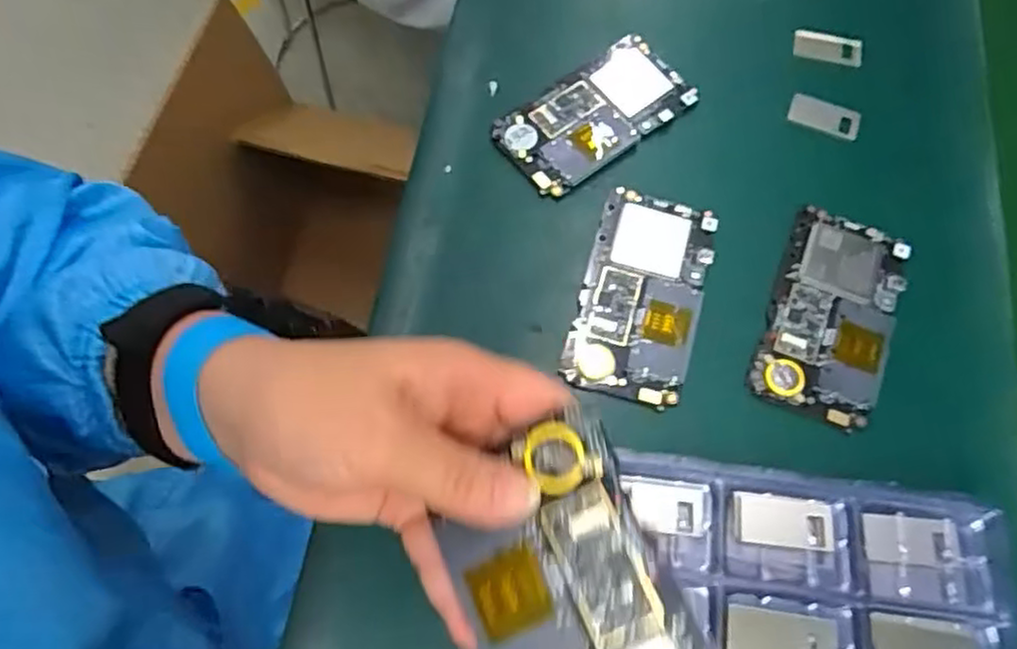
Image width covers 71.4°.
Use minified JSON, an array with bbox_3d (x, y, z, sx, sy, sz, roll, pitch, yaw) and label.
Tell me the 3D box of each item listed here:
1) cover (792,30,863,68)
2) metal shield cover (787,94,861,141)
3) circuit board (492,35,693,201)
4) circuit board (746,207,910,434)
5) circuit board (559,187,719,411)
[{"bbox_3d":[0.214,-0.184,0.472,0.045,0.005,0.022,14,69,2],"label":"cover"},{"bbox_3d":[0.203,-0.134,0.454,0.044,0.004,0.023,22,69,5],"label":"metal shield cover"},{"bbox_3d":[0.054,-0.133,0.449,0.125,0.010,0.067,-37,75,-16],"label":"circuit board"},{"bbox_3d":[0.182,-0.006,0.398,0.065,0.004,0.124,23,69,5],"label":"circuit board"},{"bbox_3d":[0.075,-0.017,0.401,0.066,0.006,0.123,16,69,3],"label":"circuit board"}]

